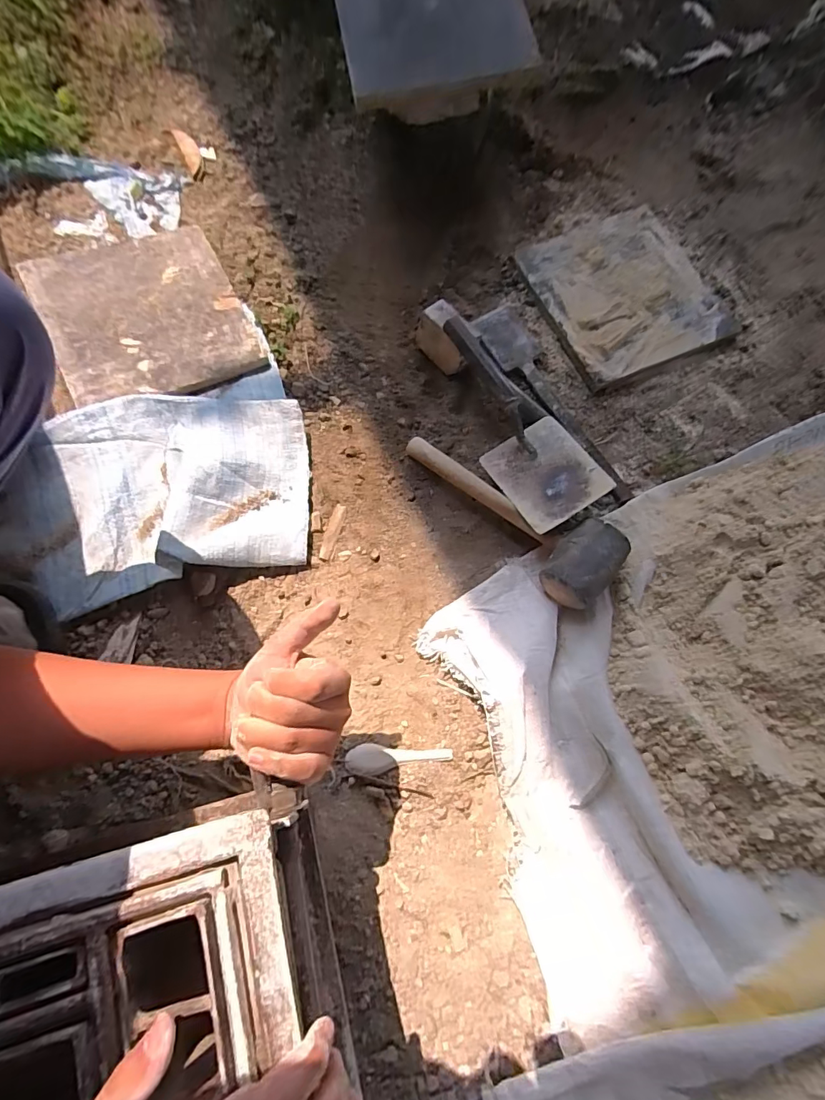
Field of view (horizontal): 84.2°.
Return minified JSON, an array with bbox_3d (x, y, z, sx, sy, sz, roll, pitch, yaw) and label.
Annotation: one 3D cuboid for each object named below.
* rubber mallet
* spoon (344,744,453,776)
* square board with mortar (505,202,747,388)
[{"bbox_3d":[0.106,-0.049,0.546,0.293,0.062,0.094,37,78,11],"label":"rubber mallet"},{"bbox_3d":[-0.015,0.221,0.493,0.112,0.013,0.030,-10,74,-2],"label":"spoon"},{"bbox_3d":[0.313,-0.382,0.677,0.252,0.033,0.254,-24,75,-6],"label":"square board with mortar"}]

